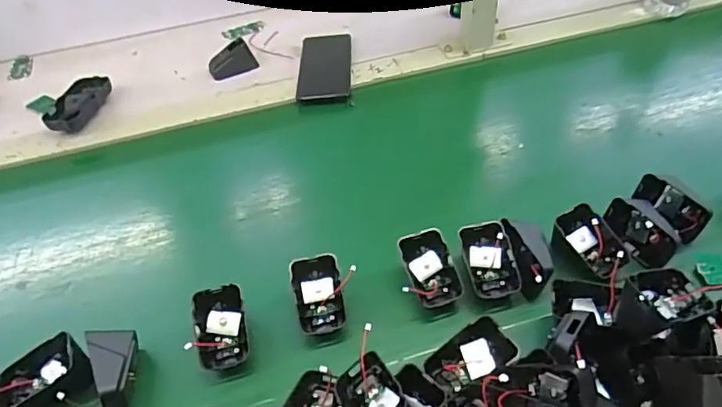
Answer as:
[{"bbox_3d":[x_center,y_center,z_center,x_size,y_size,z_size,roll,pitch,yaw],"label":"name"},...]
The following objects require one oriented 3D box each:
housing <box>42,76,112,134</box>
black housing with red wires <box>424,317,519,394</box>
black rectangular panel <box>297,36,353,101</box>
[{"bbox_3d":[-0.379,-0.136,0.725,0.059,0.035,0.111,8,48,13],"label":"housing"},{"bbox_3d":[0.087,0.122,0.418,0.065,0.033,0.042,-42,60,7],"label":"black housing with red wires"},{"bbox_3d":[-0.051,-0.198,0.759,0.073,0.006,0.167,-3,46,2],"label":"black rectangular panel"}]

